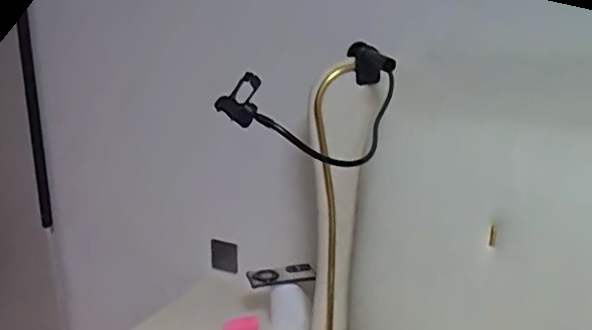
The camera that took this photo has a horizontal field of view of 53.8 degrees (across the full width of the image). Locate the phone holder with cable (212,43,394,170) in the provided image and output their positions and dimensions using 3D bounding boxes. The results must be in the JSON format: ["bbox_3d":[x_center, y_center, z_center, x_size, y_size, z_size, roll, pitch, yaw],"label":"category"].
[{"bbox_3d":[0.048,-0.111,0.988,0.182,0.145,0.472,7,19,18],"label":"phone holder with cable"}]

